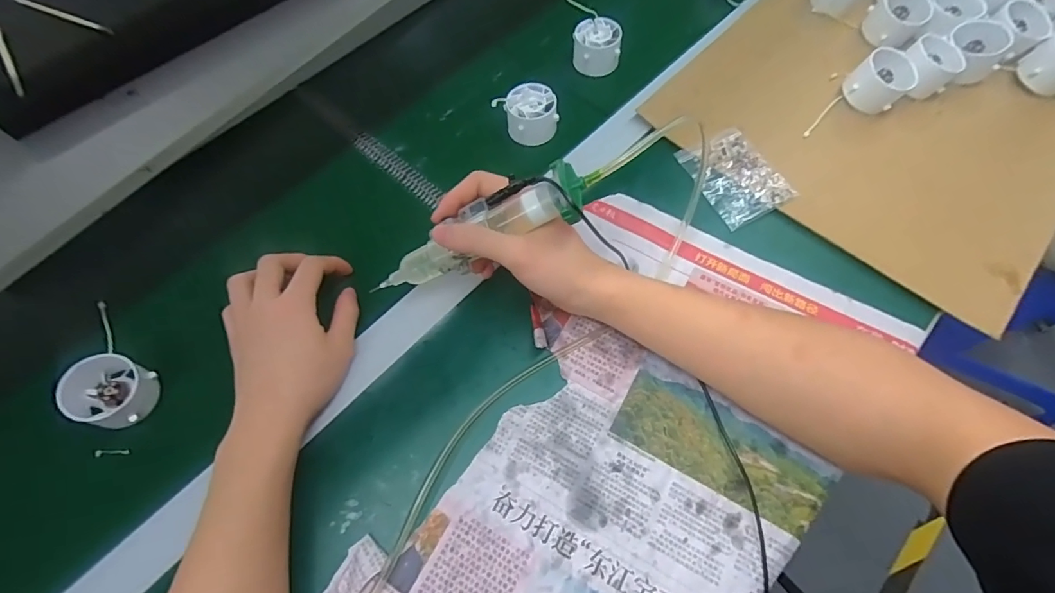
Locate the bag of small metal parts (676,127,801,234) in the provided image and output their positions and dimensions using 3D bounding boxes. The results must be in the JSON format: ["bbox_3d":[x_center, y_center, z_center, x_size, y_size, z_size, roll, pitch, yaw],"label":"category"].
[{"bbox_3d":[0.196,-0.116,0.454,0.071,0.008,0.096,-27,69,-11],"label":"bag of small metal parts"}]

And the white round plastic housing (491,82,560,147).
[{"bbox_3d":[0.003,-0.185,0.482,0.053,0.036,0.052,0,67,0],"label":"white round plastic housing"}]

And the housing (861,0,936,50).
[{"bbox_3d":[0.391,-0.294,0.509,0.055,0.034,0.048,38,71,18],"label":"housing"}]

